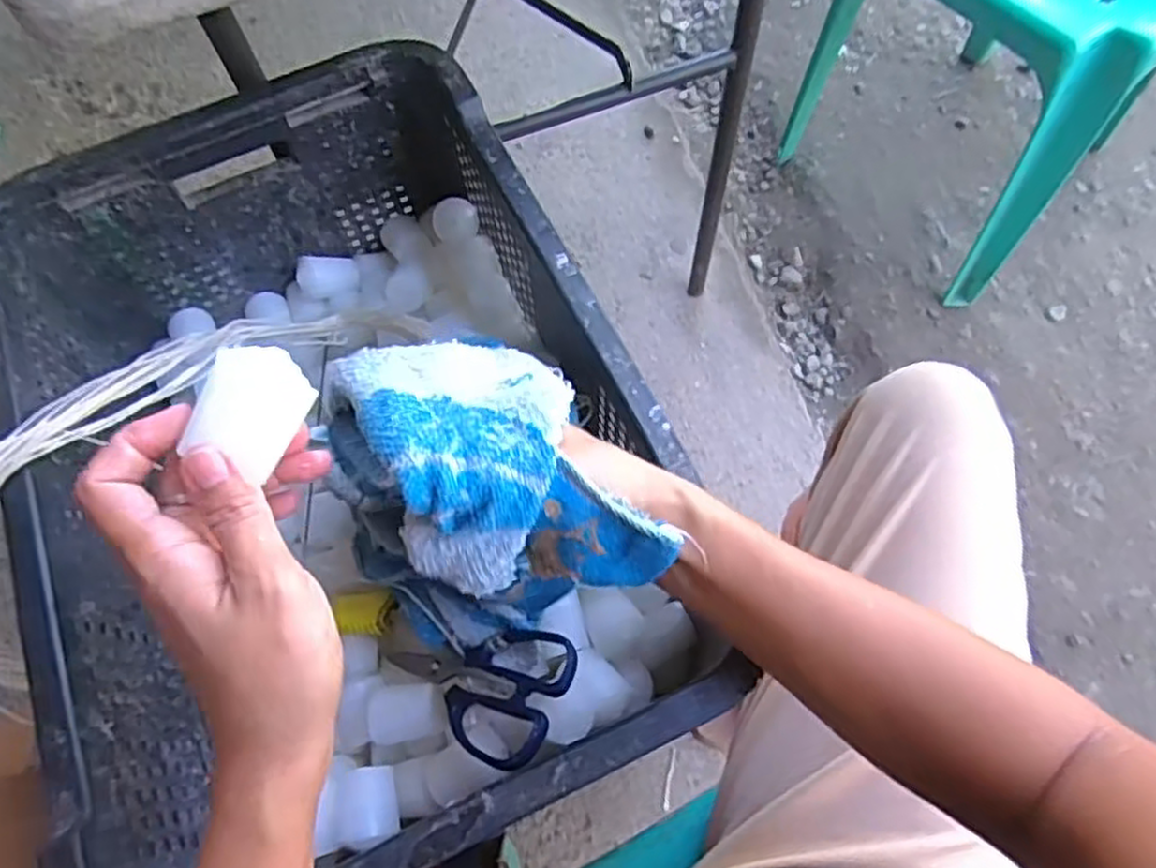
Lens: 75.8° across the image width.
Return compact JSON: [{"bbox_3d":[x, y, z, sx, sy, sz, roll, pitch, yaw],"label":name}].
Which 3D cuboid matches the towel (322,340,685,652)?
[{"bbox_3d":[-0.042,0.013,0.340,0.118,0.087,0.140,-19,66,-7],"label":"towel"}]

